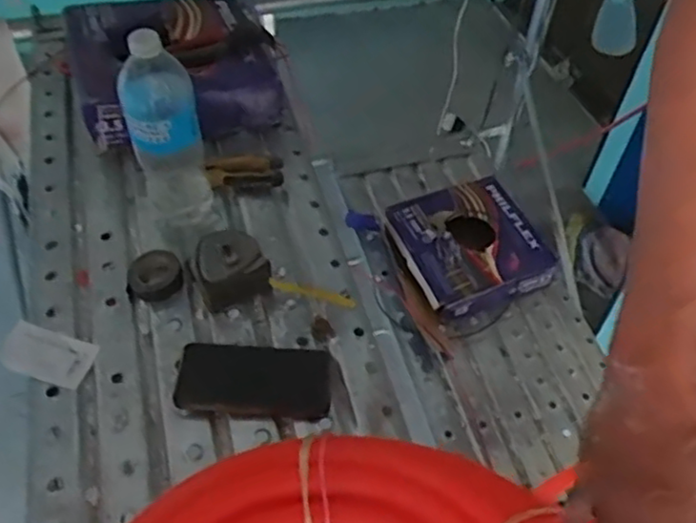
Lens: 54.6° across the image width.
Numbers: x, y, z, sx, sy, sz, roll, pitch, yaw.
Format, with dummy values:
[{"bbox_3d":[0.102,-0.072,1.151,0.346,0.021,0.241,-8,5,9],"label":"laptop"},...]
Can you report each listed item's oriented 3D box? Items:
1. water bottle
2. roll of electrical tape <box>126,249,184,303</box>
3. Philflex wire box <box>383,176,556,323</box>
[{"bbox_3d":[-0.208,-0.142,0.775,0.078,0.249,0.071,-11,52,-12],"label":"water bottle"},{"bbox_3d":[-0.228,0.013,0.792,0.061,0.026,0.069,-19,54,-17],"label":"roll of electrical tape"},{"bbox_3d":[0.243,-0.035,1.357,0.273,0.113,0.265,-19,54,-17],"label":"Philflex wire box"}]

